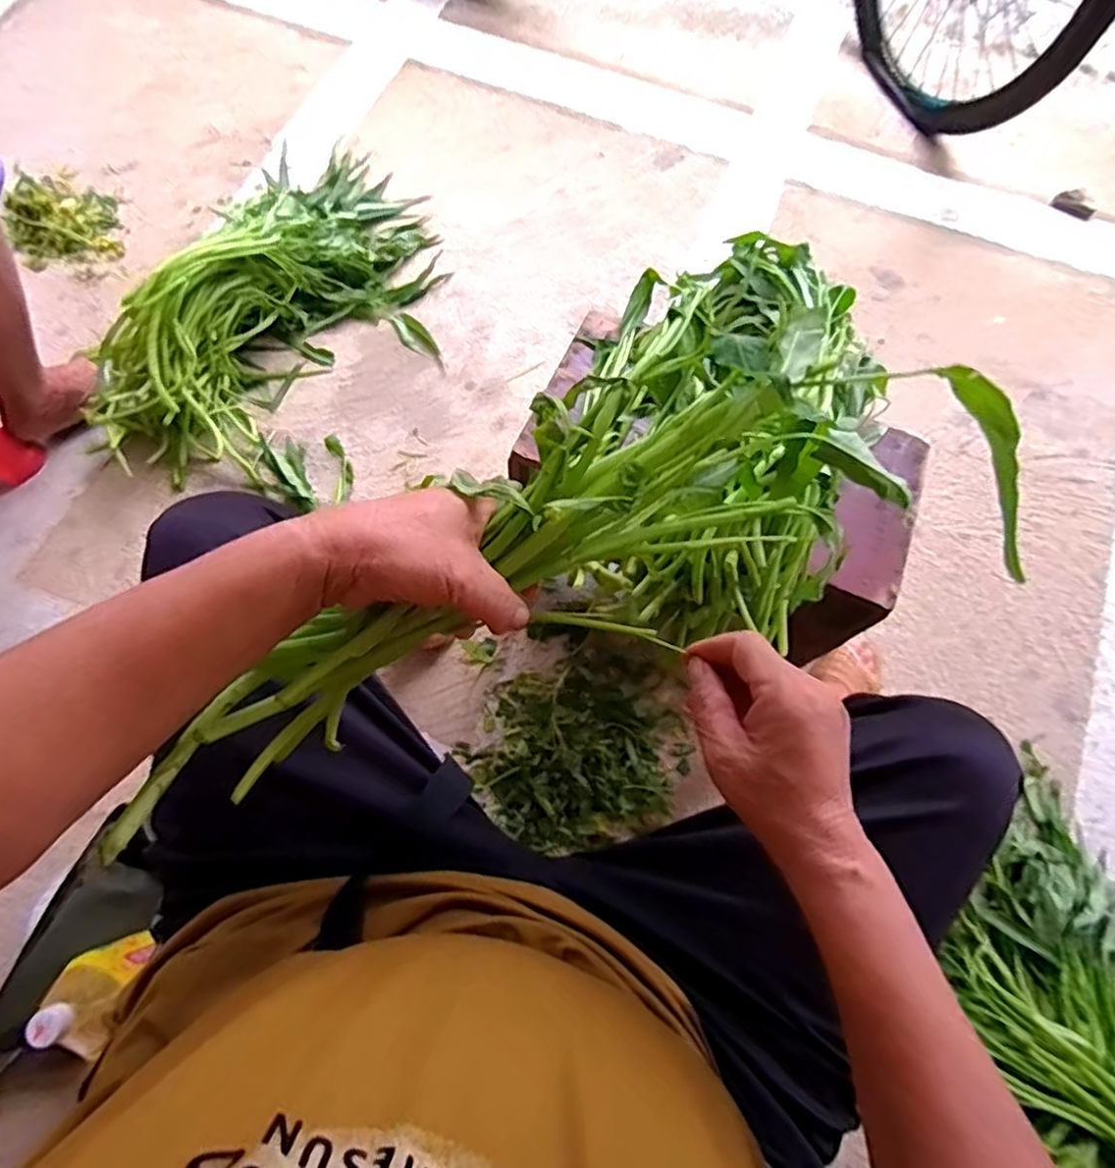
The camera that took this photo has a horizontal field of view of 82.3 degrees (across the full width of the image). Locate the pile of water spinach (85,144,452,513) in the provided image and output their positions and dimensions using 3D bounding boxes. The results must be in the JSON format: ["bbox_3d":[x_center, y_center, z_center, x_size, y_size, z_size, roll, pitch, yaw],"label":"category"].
[{"bbox_3d":[-0.411,-0.466,0.987,0.362,0.192,0.642,14,72,3],"label":"pile of water spinach"}]

